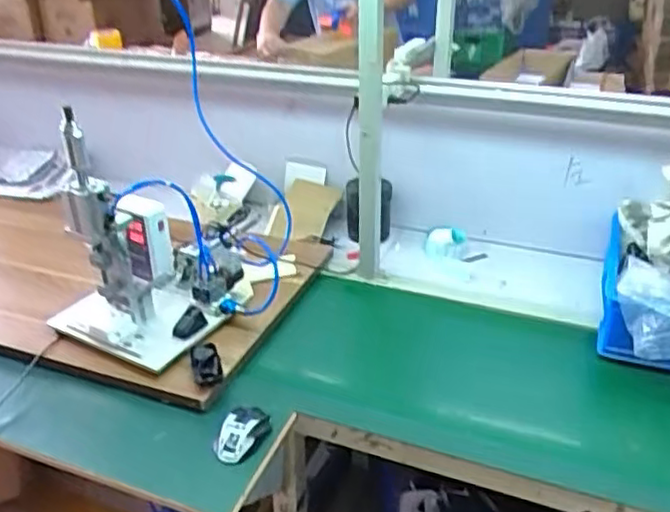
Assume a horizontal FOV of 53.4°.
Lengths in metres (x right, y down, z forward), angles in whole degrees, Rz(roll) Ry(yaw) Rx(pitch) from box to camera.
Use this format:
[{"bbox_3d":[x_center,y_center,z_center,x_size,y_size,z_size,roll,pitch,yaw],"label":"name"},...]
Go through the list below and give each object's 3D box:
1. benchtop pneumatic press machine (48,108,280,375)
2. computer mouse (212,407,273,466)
[{"bbox_3d":[-0.346,-0.055,1.297,0.264,0.401,0.354,15,35,28],"label":"benchtop pneumatic press machine"},{"bbox_3d":[-0.155,0.296,1.123,0.080,0.038,0.120,14,34,26],"label":"computer mouse"}]

